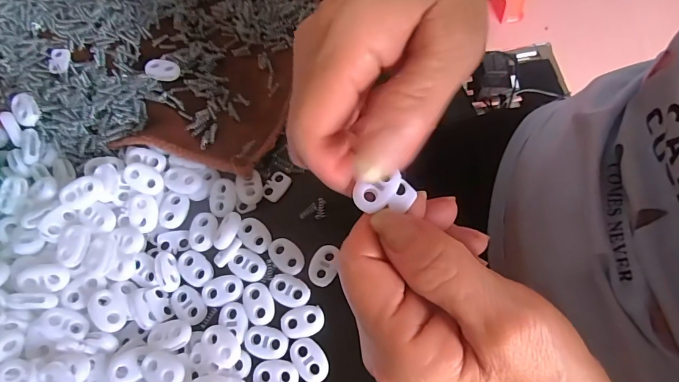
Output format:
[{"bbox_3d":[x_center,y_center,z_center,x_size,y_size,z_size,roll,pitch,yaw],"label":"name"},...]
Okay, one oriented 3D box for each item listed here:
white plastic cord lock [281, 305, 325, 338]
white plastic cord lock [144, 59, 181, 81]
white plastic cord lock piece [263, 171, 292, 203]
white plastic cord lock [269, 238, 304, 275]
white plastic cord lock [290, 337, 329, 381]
[{"bbox_3d":[-0.019,0.068,0.209,0.022,0.004,0.015,-9,68,-2],"label":"white plastic cord lock"},{"bbox_3d":[-0.118,-0.080,0.269,0.023,0.008,0.014,-1,68,1],"label":"white plastic cord lock"},{"bbox_3d":[-0.038,-0.003,0.241,0.013,0.004,0.019,31,73,13],"label":"white plastic cord lock piece"},{"bbox_3d":[-0.030,0.035,0.222,0.016,0.004,0.023,-39,72,-13],"label":"white plastic cord lock"},{"bbox_3d":[-0.015,0.085,0.202,0.015,0.004,0.023,-36,72,-12],"label":"white plastic cord lock"}]

